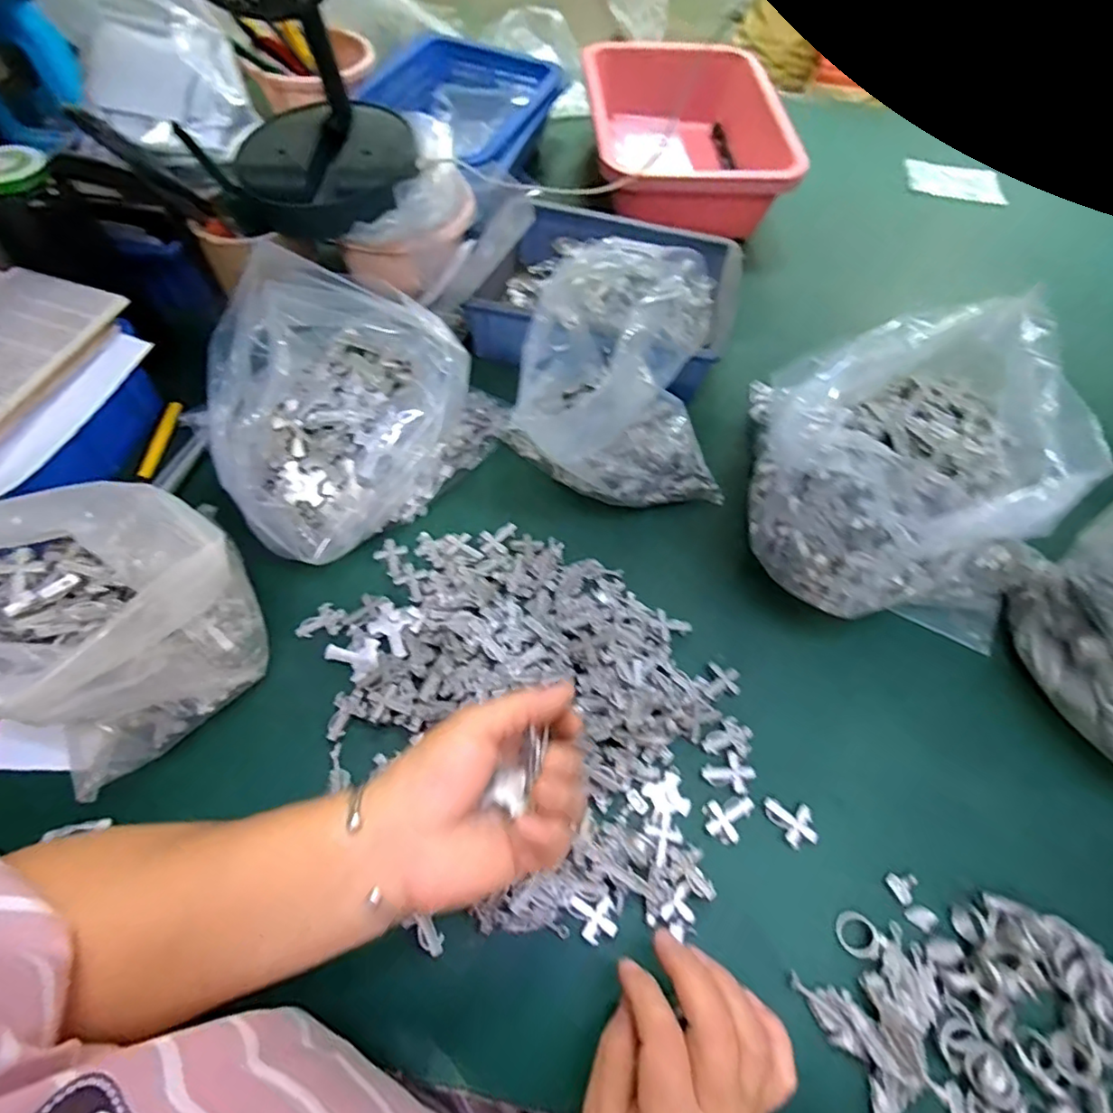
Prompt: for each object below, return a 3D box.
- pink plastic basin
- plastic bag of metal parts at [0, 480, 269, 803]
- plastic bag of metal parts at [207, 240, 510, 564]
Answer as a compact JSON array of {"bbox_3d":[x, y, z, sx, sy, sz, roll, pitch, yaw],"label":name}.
[{"bbox_3d":[0.145,-0.496,0.690,0.220,0.096,0.277,-3,60,-5],"label":"pink plastic basin"},{"bbox_3d":[-0.270,0.038,0.346,0.157,0.128,0.124,-37,69,-20],"label":"plastic bag of metal parts"},{"bbox_3d":[-0.158,-0.112,0.436,0.160,0.125,0.212,42,67,19],"label":"plastic bag of metal parts"}]

